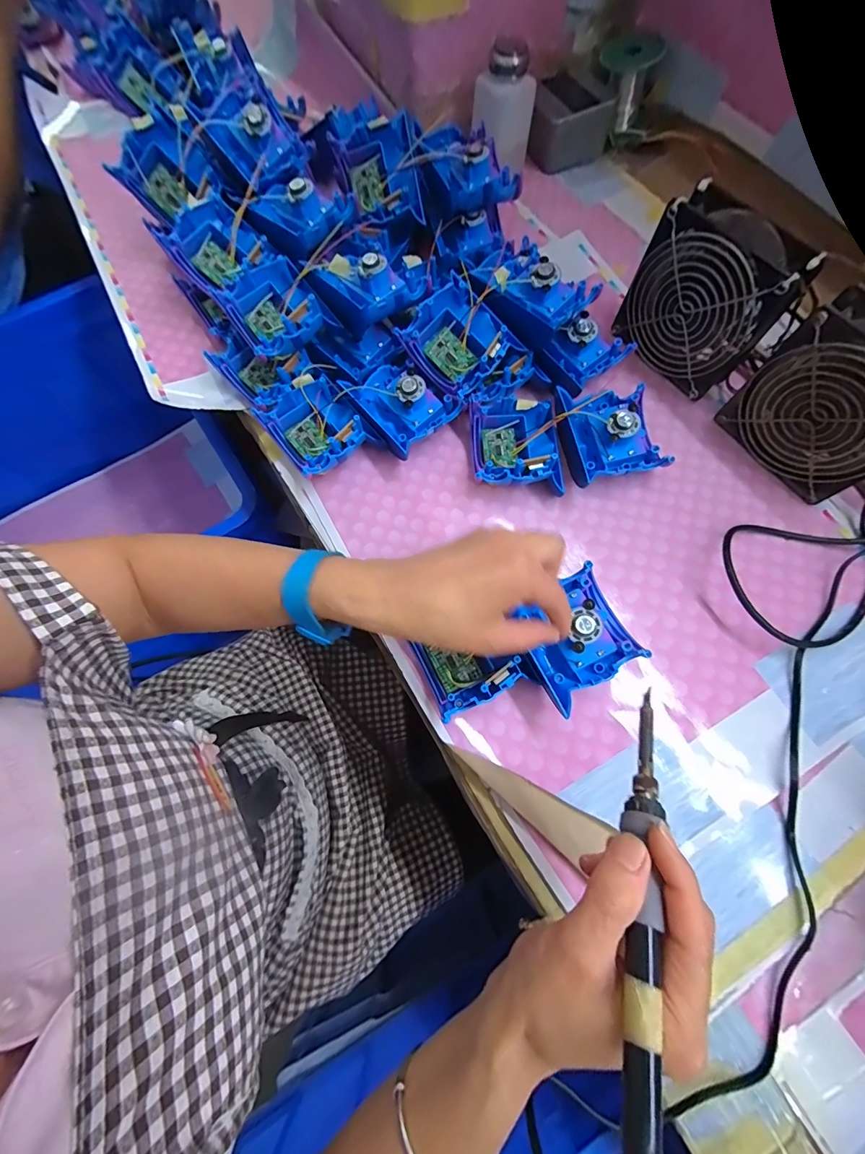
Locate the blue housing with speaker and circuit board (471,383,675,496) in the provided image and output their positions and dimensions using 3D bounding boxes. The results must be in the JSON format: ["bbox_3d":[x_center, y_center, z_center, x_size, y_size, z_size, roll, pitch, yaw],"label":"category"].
[{"bbox_3d":[0.118,-0.124,0.368,0.163,0.040,0.099,-5,73,0],"label":"blue housing with speaker and circuit board"}]

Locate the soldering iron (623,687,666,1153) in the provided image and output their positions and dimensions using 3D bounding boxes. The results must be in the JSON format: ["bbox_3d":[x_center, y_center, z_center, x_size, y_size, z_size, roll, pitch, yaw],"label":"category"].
[{"bbox_3d":[0.098,0.148,0.190,0.016,0.016,0.208,19,52,7],"label":"soldering iron"}]

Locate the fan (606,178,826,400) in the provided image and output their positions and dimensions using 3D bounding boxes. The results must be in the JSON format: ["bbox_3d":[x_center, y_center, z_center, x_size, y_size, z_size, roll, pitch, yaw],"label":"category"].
[{"bbox_3d":[0.237,-0.242,0.362,0.055,0.117,0.120,-29,74,-7],"label":"fan"}]

